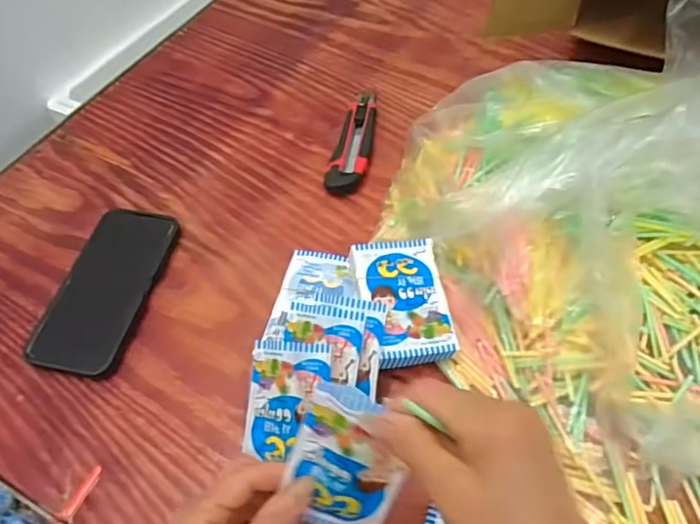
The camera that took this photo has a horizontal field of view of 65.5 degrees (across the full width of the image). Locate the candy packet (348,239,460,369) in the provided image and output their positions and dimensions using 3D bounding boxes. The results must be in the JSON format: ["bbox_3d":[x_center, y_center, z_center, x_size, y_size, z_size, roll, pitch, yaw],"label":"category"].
[{"bbox_3d":[0.045,0.030,0.445,0.071,0.022,0.107,-9,55,-4],"label":"candy packet"}]

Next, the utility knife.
[{"bbox_3d":[0.007,-0.137,0.595,0.037,0.018,0.156,9,56,9],"label":"utility knife"}]

